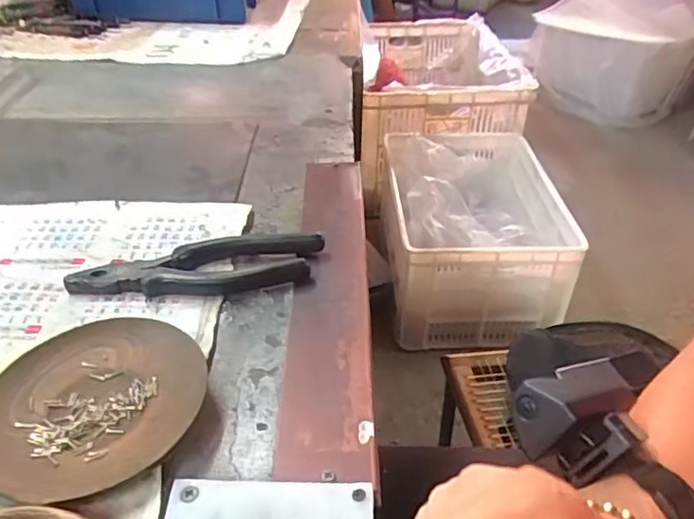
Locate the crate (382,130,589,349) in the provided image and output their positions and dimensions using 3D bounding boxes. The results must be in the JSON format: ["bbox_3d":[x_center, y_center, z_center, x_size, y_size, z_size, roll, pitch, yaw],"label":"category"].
[{"bbox_3d":[0.271,-0.084,1.359,0.351,0.267,0.543,0,37,-1],"label":"crate"}]

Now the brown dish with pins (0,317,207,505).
[{"bbox_3d":[-0.135,0.077,0.321,0.109,0.016,0.116,-1,37,0],"label":"brown dish with pins"}]

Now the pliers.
[{"bbox_3d":[-0.101,0.005,0.411,0.167,0.016,0.045,-5,37,-5],"label":"pliers"}]

